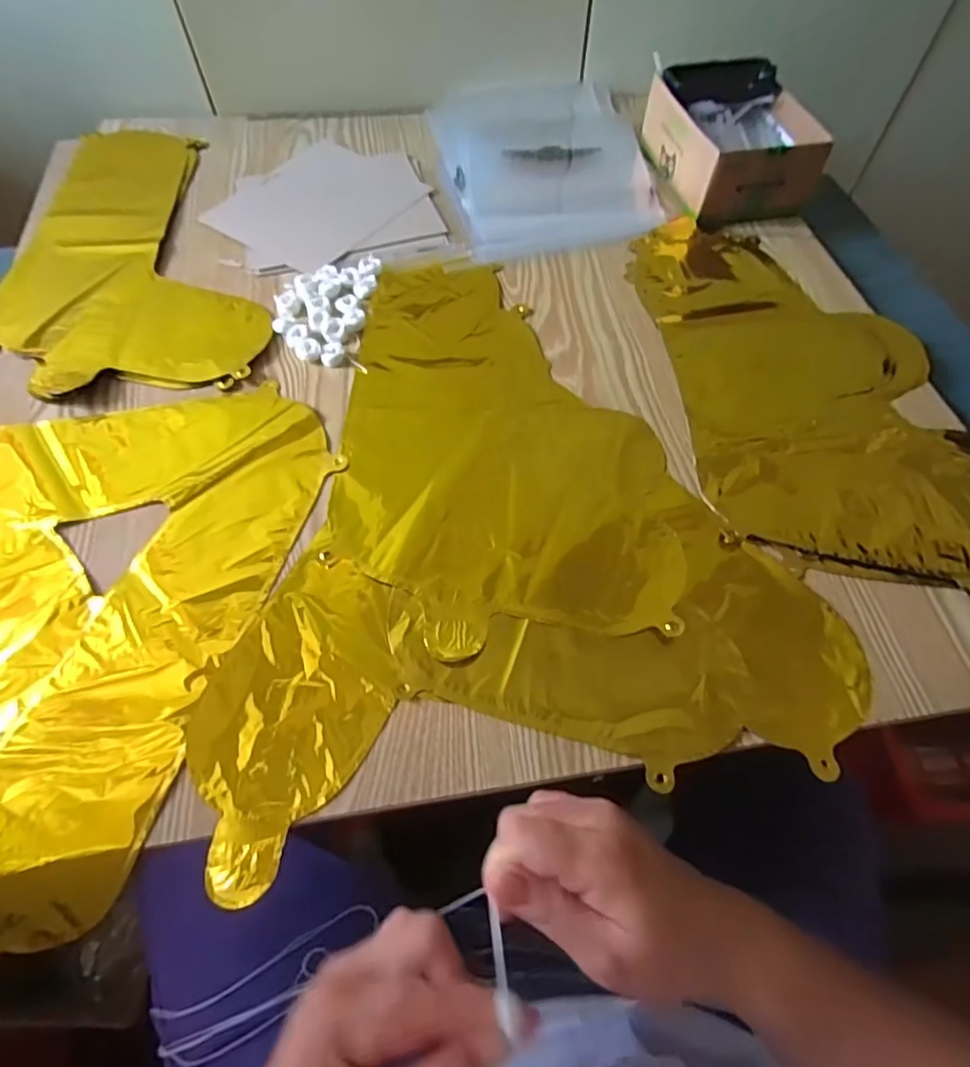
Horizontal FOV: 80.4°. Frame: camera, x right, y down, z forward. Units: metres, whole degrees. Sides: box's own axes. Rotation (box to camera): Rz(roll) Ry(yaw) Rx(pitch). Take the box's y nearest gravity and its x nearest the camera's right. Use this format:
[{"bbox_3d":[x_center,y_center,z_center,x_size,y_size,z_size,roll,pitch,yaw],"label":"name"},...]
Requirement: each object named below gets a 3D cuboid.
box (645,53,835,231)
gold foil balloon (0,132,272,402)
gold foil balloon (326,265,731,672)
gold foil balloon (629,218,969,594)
[{"bbox_3d":[0.260,-0.419,0.615,0.129,0.073,0.192,-9,59,-6],"label":"box"},{"bbox_3d":[-0.334,-0.289,0.569,0.239,0.012,0.402,-6,59,-4],"label":"gold foil balloon"},{"bbox_3d":[0.012,-0.094,0.459,0.245,0.005,0.377,-5,59,-3],"label":"gold foil balloon"},{"bbox_3d":[0.264,-0.133,0.477,0.219,0.011,0.411,-4,59,-3],"label":"gold foil balloon"}]

